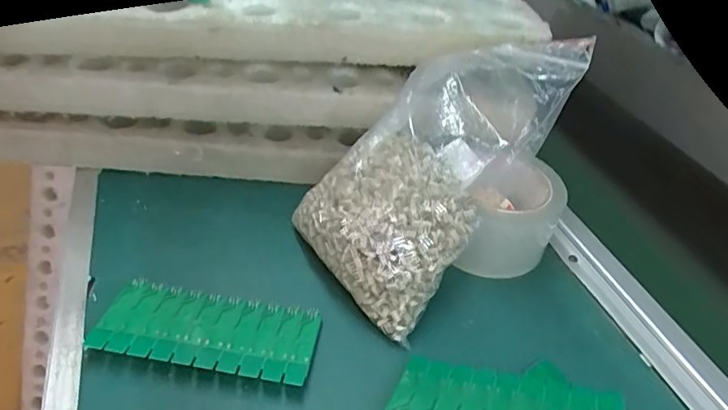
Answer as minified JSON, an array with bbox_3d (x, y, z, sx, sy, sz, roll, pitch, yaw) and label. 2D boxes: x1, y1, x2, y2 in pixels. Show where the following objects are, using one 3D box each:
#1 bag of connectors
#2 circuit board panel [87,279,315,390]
[{"bbox_3d":[0.037,-0.027,0.365,0.136,0.171,0.132,-25,50,-32],"label":"bag of connectors"},{"bbox_3d":[-0.102,0.083,0.341,0.137,0.015,0.058,10,40,3],"label":"circuit board panel"}]

